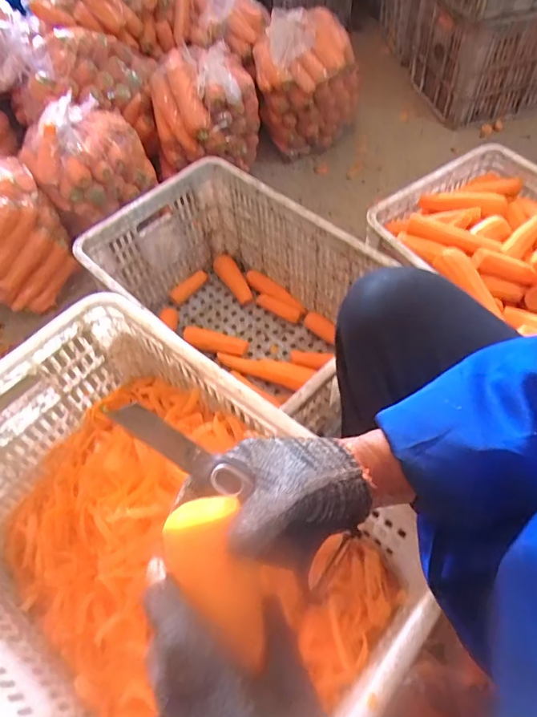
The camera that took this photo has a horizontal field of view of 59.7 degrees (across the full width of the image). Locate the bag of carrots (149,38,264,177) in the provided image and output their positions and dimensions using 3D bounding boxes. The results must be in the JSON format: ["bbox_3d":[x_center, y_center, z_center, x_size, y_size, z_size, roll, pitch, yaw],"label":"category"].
[{"bbox_3d":[-0.163,-0.631,1.209,0.271,0.250,0.219,-8,58,-1],"label":"bag of carrots"}]

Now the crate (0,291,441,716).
[{"bbox_3d":[-0.159,0.243,0.626,0.591,0.253,0.419,36,67,22],"label":"crate"}]

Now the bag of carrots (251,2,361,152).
[{"bbox_3d":[0.106,-0.747,1.294,0.283,0.322,0.236,5,59,7],"label":"bag of carrots"}]

